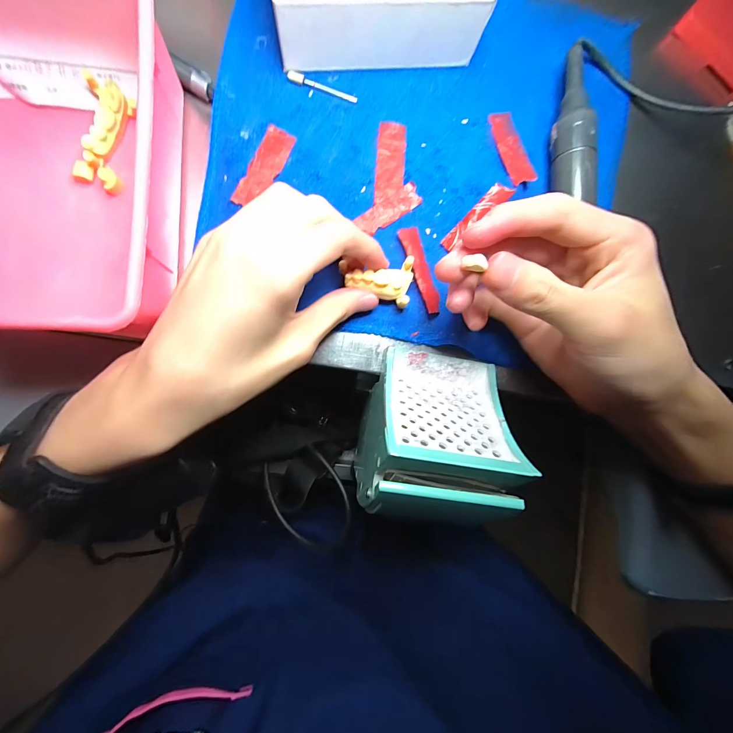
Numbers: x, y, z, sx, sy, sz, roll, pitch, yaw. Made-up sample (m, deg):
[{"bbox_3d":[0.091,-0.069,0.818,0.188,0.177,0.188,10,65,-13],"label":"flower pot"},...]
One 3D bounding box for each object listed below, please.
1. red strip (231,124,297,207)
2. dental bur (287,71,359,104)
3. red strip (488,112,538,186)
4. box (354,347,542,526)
[{"bbox_3d":[-0.067,-0.130,0.214,0.019,0.004,0.058,25,82,-11],"label":"red strip"},{"bbox_3d":[-0.029,-0.190,0.221,0.048,0.004,0.006,14,86,-5],"label":"dental bur"},{"bbox_3d":[0.102,-0.154,0.229,0.016,0.004,0.057,-12,78,-7],"label":"red strip"},{"bbox_3d":[0.044,0.032,0.192,0.079,0.067,0.082,9,86,-5],"label":"box"}]

